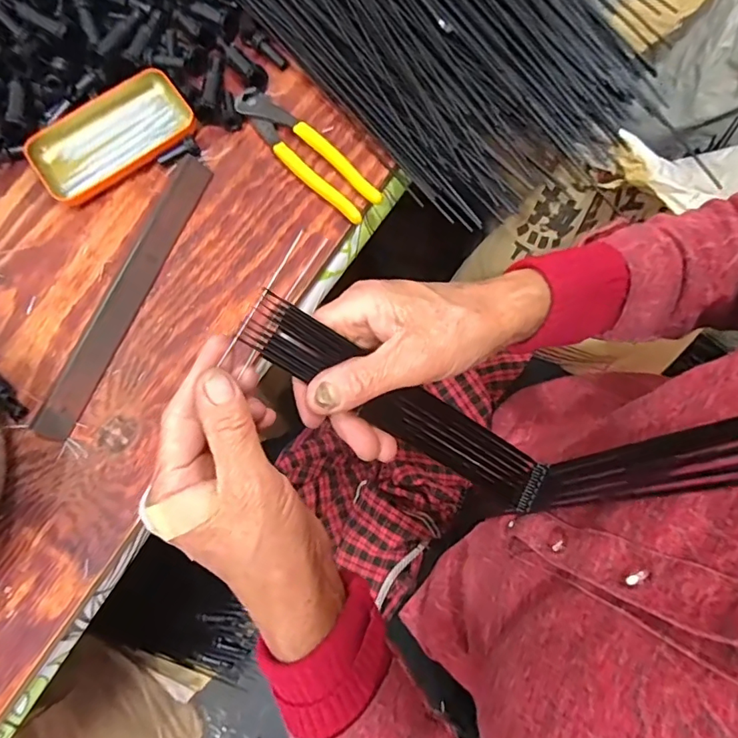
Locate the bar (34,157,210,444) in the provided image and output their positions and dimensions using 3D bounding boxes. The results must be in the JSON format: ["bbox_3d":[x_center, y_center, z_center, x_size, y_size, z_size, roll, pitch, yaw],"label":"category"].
[{"bbox_3d":[-0.206,-0.068,0.430,0.027,0.016,0.264,22,78,6],"label":"bar"}]

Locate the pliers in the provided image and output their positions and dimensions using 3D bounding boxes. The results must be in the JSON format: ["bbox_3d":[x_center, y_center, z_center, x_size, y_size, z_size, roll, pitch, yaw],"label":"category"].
[{"bbox_3d":[-0.057,-0.197,0.459,0.042,0.015,0.163,-44,80,-8],"label":"pliers"}]

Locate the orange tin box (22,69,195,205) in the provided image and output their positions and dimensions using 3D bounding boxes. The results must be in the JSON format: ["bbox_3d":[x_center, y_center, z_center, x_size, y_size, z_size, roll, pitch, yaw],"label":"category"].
[{"bbox_3d":[-0.235,-0.213,0.461,0.142,0.018,0.079,-30,78,-6],"label":"orange tin box"}]

